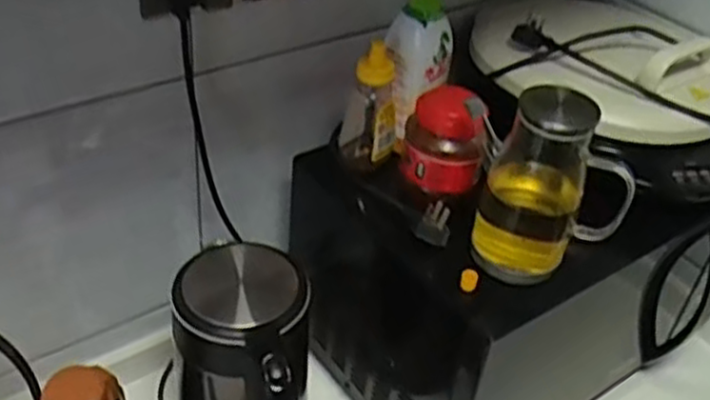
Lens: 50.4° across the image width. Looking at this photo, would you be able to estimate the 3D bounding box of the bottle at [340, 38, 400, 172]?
[{"bbox_3d":[0.020,-0.096,0.790,0.048,0.129,0.043,-24,45,-39],"label":"bottle"}]

